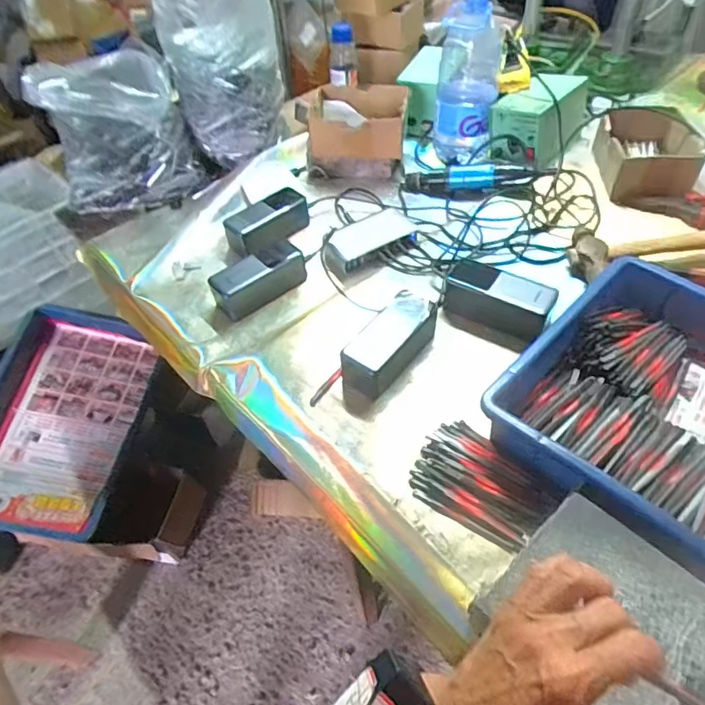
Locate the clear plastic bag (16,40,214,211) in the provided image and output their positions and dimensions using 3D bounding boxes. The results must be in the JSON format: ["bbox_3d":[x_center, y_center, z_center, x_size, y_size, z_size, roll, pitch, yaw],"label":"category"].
[{"bbox_3d":[-0.347,-0.316,0.772,0.207,0.224,0.112,-19,51,-10],"label":"clear plastic bag"}]

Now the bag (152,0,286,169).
[{"bbox_3d":[-0.201,-0.476,0.816,0.162,0.299,0.166,-8,50,-1],"label":"bag"}]

